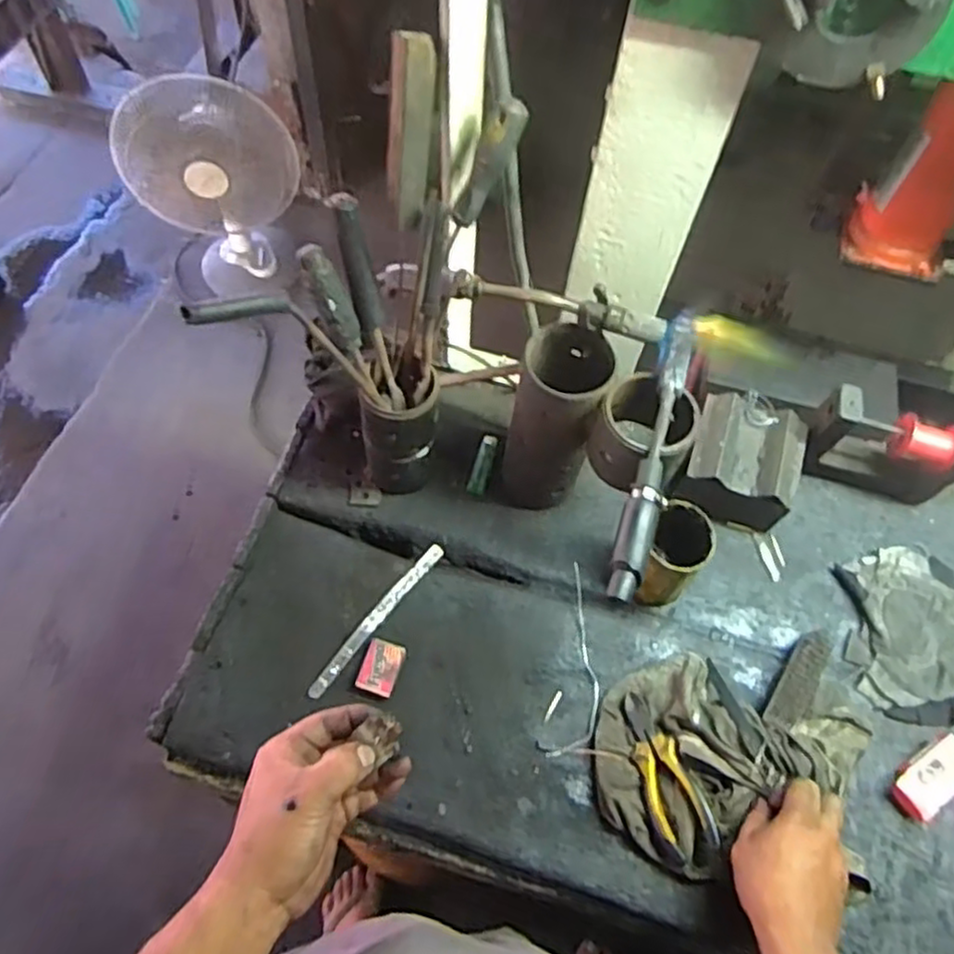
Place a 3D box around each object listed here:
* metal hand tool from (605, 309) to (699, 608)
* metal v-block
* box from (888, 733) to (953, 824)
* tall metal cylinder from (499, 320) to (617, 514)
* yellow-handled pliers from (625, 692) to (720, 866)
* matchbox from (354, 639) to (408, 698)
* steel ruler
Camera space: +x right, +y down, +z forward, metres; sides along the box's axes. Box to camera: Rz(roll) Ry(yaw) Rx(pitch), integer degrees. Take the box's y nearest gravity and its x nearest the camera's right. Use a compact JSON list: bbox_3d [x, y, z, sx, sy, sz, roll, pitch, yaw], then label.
[{"bbox_3d":[0.159,-0.031,0.629,0.027,0.024,0.293,17,62,6],"label":"metal hand tool"},{"bbox_3d":[0.308,-0.014,0.845,0.124,0.095,0.130,19,62,7],"label":"metal v-block"},{"bbox_3d":[0.454,0.297,0.713,0.092,0.029,0.049,-32,67,-19],"label":"box"},{"bbox_3d":[0.080,-0.055,0.768,0.088,0.216,0.093,14,61,5],"label":"tall metal cylinder"},{"bbox_3d":[0.177,0.290,0.704,0.051,0.031,0.150,-16,63,-12],"label":"yellow-handled pliers"},{"bbox_3d":[-0.102,0.203,0.770,0.040,0.007,0.055,16,61,6],"label":"matchbox"},{"bbox_3d":[-0.108,0.154,0.793,0.019,0.009,0.210,35,65,15],"label":"steel ruler"}]

